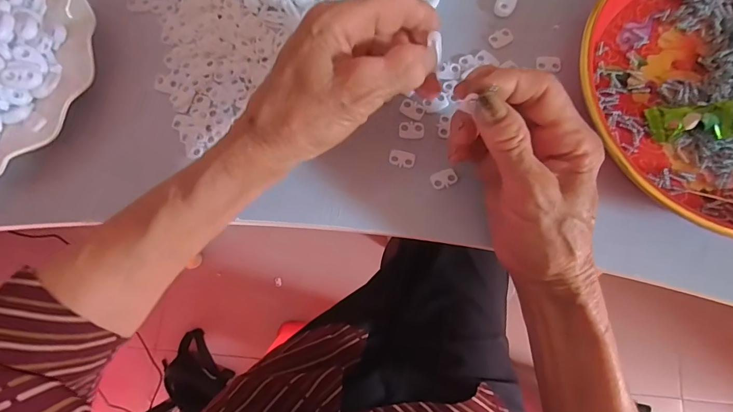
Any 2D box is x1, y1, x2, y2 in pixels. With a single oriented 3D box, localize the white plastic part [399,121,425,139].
[{"bbox_3d":[0.033,-0.055,0.287,0.018,0.004,0.013,2,79,1],"label":"white plastic part"}]

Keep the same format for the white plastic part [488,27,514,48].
[{"bbox_3d":[0.103,-0.128,0.303,0.018,0.004,0.012,-30,80,-5],"label":"white plastic part"}]

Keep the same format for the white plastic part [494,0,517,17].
[{"bbox_3d":[0.108,-0.157,0.307,0.014,0.005,0.022,29,80,6],"label":"white plastic part"}]

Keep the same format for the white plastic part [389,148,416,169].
[{"bbox_3d":[0.025,-0.034,0.282,0.018,0.004,0.012,15,79,4],"label":"white plastic part"}]

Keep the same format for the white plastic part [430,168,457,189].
[{"bbox_3d":[0.055,-0.019,0.280,0.018,0.004,0.012,-21,79,-4],"label":"white plastic part"}]

